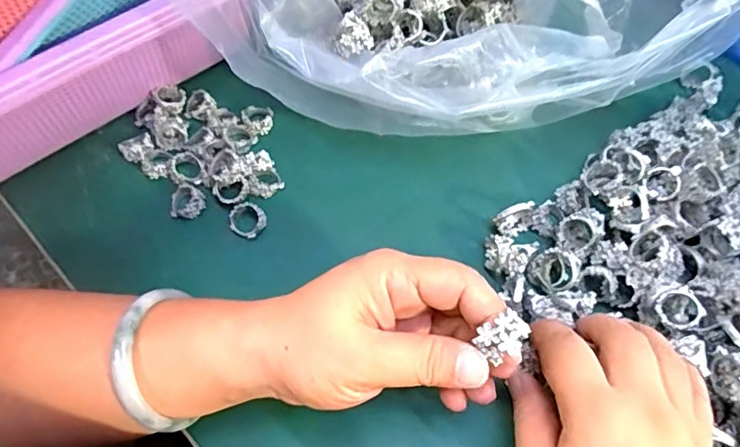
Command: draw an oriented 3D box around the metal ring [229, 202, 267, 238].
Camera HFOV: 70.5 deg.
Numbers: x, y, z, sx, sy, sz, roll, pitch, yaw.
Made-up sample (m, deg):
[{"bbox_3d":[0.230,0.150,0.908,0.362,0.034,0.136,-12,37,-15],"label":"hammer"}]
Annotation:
[{"bbox_3d":[-0.078,-0.003,0.335,0.022,0.012,0.019,26,64,13],"label":"metal ring"}]

